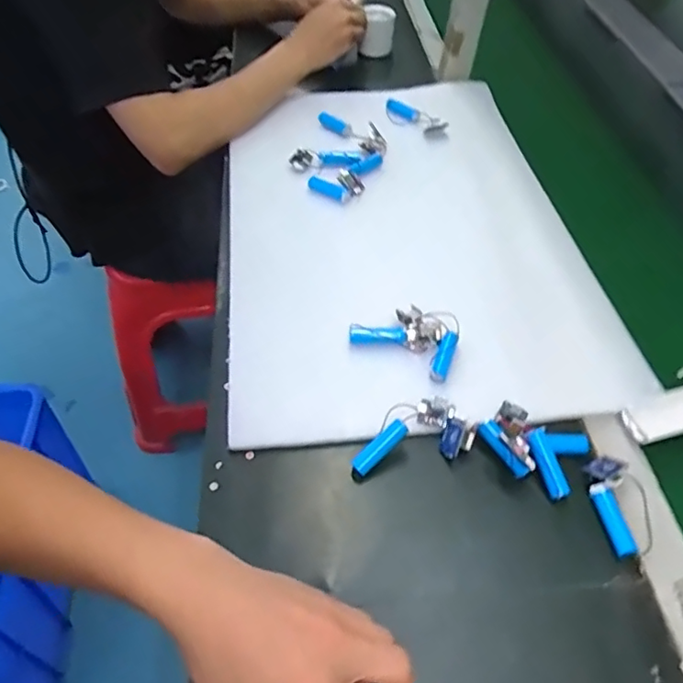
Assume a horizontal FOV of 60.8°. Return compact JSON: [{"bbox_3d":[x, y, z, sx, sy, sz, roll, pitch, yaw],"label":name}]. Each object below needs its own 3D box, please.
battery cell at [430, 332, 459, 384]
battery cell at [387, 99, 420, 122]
[{"bbox_3d":[0.089,0.013,0.497,0.014,0.011,0.048,19,65,13],"label":"battery cell"},{"bbox_3d":[0.081,-0.304,0.768,0.050,0.014,0.014,37,57,25],"label":"battery cell"}]

